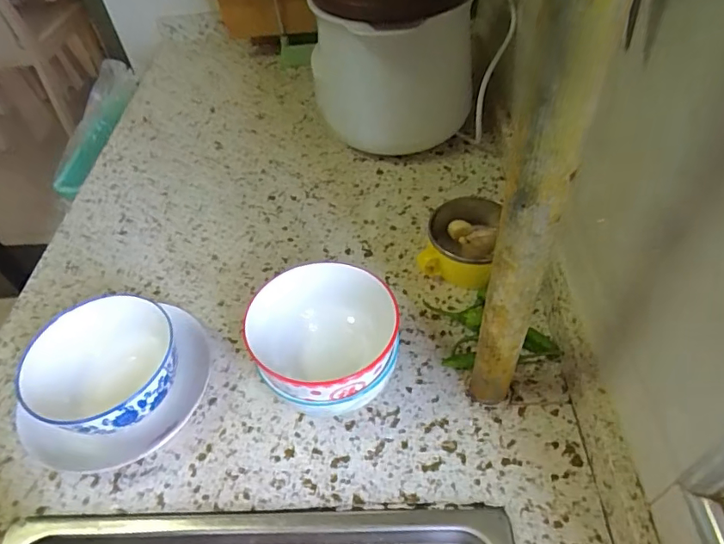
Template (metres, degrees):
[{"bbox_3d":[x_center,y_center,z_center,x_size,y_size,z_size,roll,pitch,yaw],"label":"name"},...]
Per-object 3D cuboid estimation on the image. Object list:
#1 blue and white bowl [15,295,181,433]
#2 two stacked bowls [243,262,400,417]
[{"bbox_3d":[-0.224,0.092,0.456,0.115,0.083,0.120,-3,49,4],"label":"blue and white bowl"},{"bbox_3d":[-0.026,0.068,0.445,0.114,0.092,0.118,-3,49,4],"label":"two stacked bowls"}]

